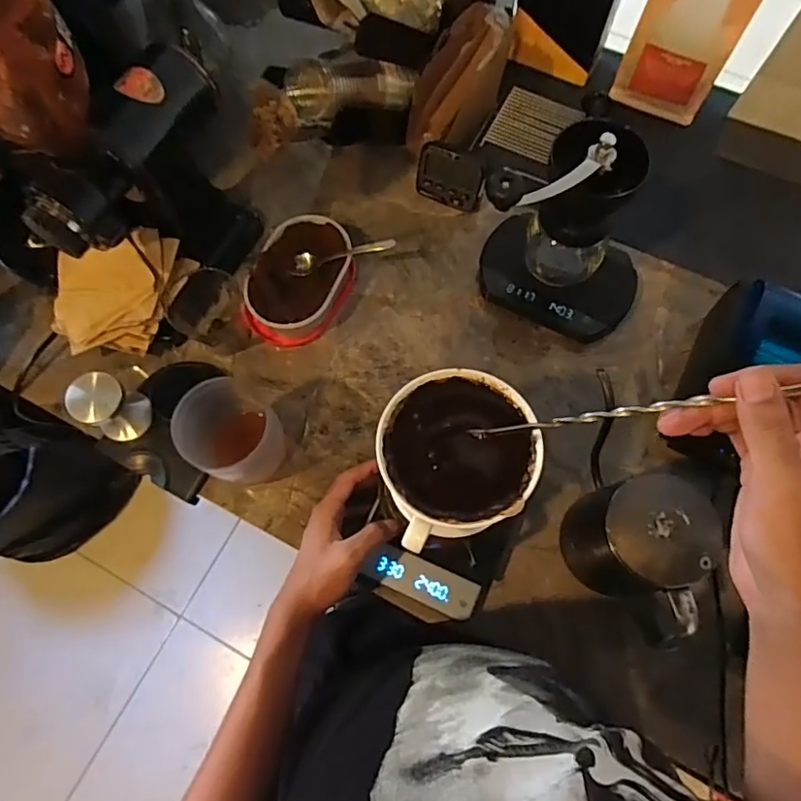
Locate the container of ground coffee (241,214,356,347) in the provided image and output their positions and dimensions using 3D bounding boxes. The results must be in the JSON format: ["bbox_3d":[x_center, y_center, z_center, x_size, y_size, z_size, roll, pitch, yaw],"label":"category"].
[{"bbox_3d":[-0.116,-0.137,0.640,0.101,0.050,0.150,19,72,8],"label":"container of ground coffee"}]

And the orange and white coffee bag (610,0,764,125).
[{"bbox_3d":[0.337,-0.429,0.659,0.118,0.173,0.043,24,72,10],"label":"orange and white coffee bag"}]

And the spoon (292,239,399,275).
[{"bbox_3d":[-0.066,-0.163,0.628,0.120,0.028,0.023,-4,70,0],"label":"spoon"}]

